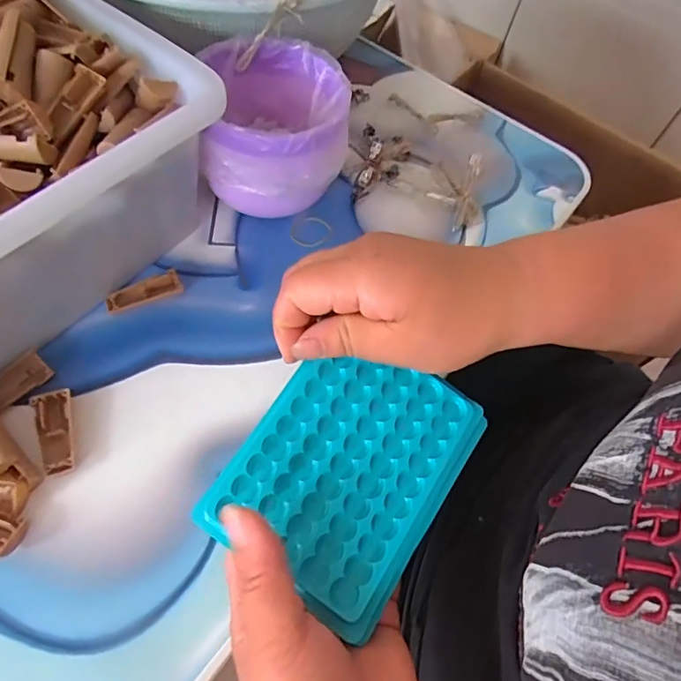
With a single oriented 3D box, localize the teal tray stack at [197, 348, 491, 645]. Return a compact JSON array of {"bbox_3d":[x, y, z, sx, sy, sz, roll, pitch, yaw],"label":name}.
[{"bbox_3d":[0.006,0.058,0.251,0.094,0.025,0.122,31,61,14],"label":"teal tray stack"}]

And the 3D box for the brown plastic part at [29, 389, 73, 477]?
[{"bbox_3d":[-0.165,0.053,0.298,0.020,0.010,0.049,-16,64,-16],"label":"brown plastic part"}]

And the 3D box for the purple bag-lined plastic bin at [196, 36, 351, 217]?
[{"bbox_3d":[-0.049,-0.150,0.382,0.095,0.087,0.111,-1,62,-10],"label":"purple bag-lined plastic bin"}]

